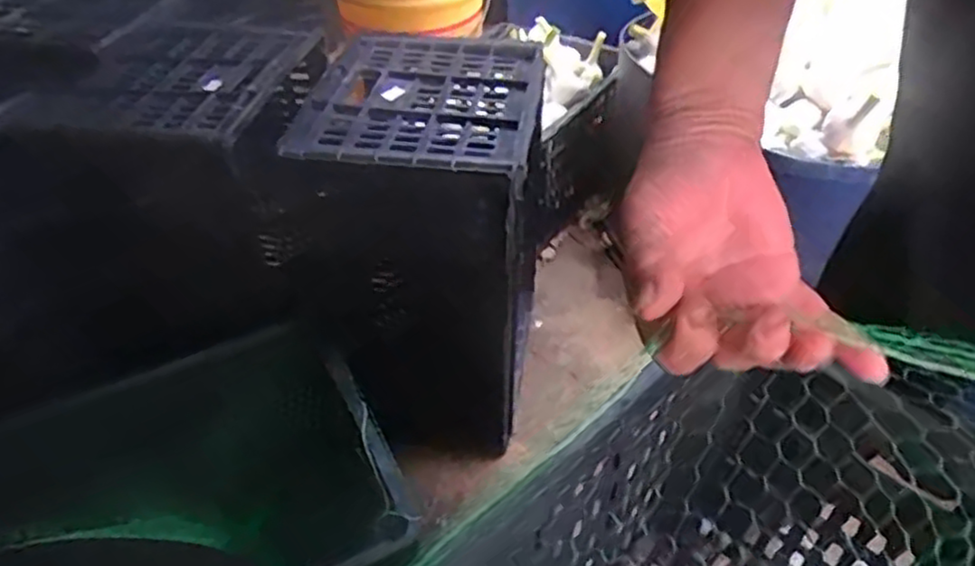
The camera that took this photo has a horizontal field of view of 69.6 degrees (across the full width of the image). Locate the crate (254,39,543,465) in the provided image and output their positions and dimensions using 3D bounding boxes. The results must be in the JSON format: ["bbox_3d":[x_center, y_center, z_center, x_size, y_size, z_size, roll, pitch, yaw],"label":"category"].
[{"bbox_3d":[-0.084,-0.037,0.888,0.276,0.458,0.349,2,43,6],"label":"crate"}]

